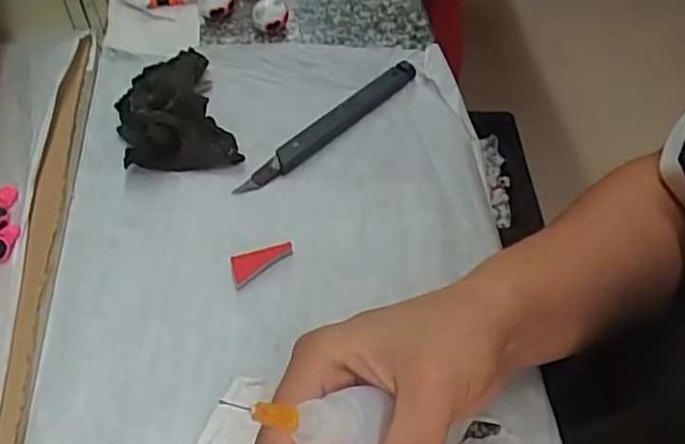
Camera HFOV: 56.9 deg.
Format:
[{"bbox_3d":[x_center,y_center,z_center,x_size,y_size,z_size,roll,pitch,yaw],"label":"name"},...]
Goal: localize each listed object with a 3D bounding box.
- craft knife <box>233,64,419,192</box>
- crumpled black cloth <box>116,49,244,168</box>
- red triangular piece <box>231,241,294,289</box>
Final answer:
[{"bbox_3d":[-0.007,-0.061,0.389,0.014,0.013,0.147,40,60,21],"label":"craft knife"},{"bbox_3d":[-0.103,-0.065,0.379,0.060,0.022,0.086,-17,57,-17],"label":"crumpled black cloth"},{"bbox_3d":[-0.044,0.019,0.332,0.035,0.005,0.015,-29,62,-24],"label":"red triangular piece"}]

